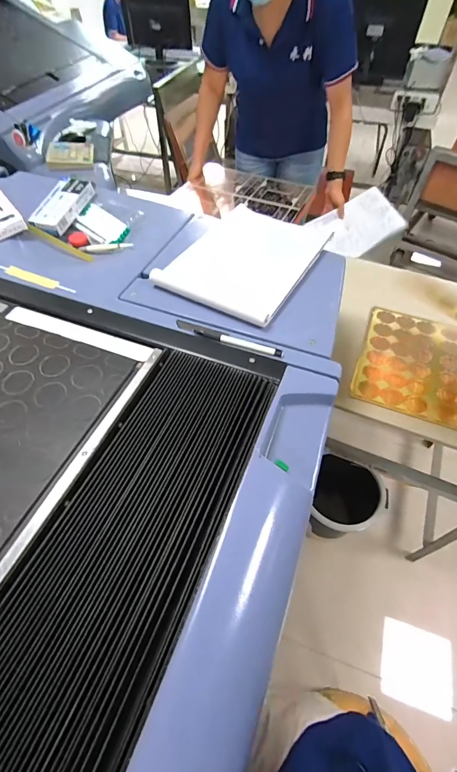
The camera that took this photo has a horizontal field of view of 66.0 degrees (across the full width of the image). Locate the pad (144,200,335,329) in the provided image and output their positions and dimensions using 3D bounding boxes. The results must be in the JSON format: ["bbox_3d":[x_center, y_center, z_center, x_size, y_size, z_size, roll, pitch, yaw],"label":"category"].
[{"bbox_3d":[0.037,-0.245,0.651,0.231,0.030,0.313,26,57,17],"label":"pad"}]

